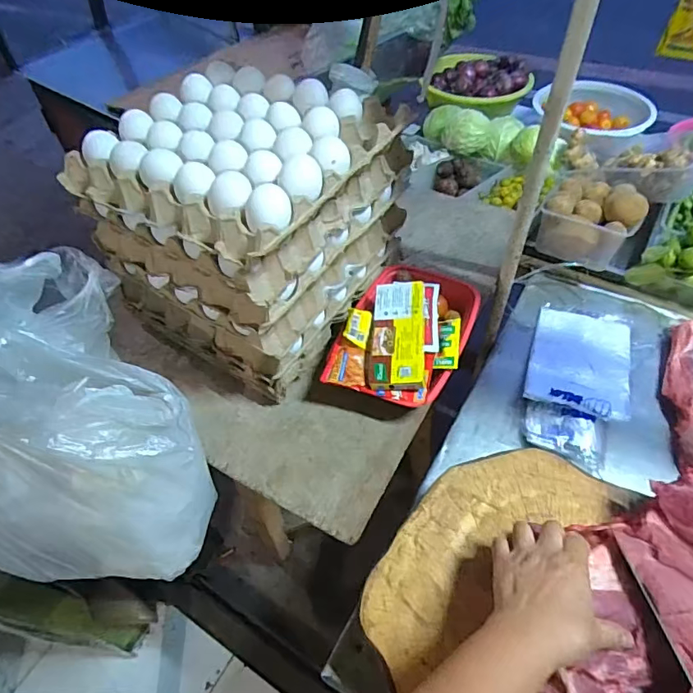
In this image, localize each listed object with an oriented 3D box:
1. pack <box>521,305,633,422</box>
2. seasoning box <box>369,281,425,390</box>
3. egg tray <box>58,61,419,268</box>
[{"bbox_3d":[0.378,0.014,0.775,0.143,0.013,0.236,10,46,22],"label":"pack"},{"bbox_3d":[0.063,-0.017,0.579,0.062,0.021,0.147,2,54,6],"label":"seasoning box"},{"bbox_3d":[-0.120,-0.216,0.539,0.279,0.070,0.260,26,60,21],"label":"egg tray"}]

